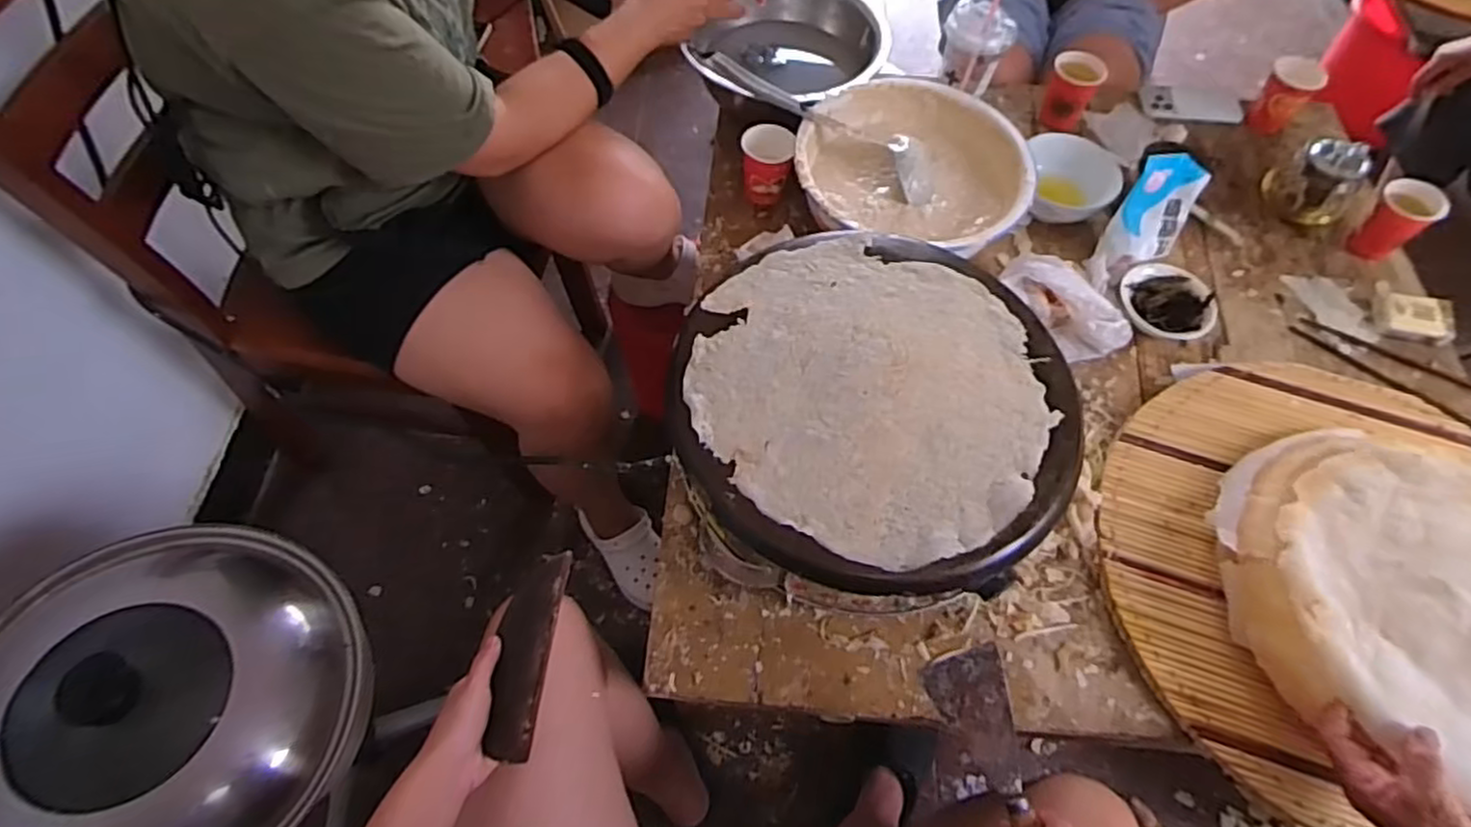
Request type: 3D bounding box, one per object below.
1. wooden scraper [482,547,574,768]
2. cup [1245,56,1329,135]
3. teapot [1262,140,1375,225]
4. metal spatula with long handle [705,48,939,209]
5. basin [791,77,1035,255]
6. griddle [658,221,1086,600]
[{"bbox_3d":[-0.179,0.205,0.612,0.059,0.013,0.170,-22,45,27],"label":"wooden scraper"},{"bbox_3d":[0.836,-0.485,1.101,0.080,0.089,0.068,-38,68,-20],"label":"cup"},{"bbox_3d":[0.816,-0.330,1.006,0.110,0.095,0.104,-39,69,-20],"label":"teapot"},{"bbox_3d":[0.121,-0.395,0.949,0.343,0.043,0.082,30,64,0],"label":"metal spatula with long handle"},{"bbox_3d":[0.230,-0.309,0.964,0.290,0.101,0.317,1,61,-1],"label":"basin"},{"bbox_3d":[0.130,-0.024,0.687,0.365,0.027,0.371,1,61,-1],"label":"griddle"}]

